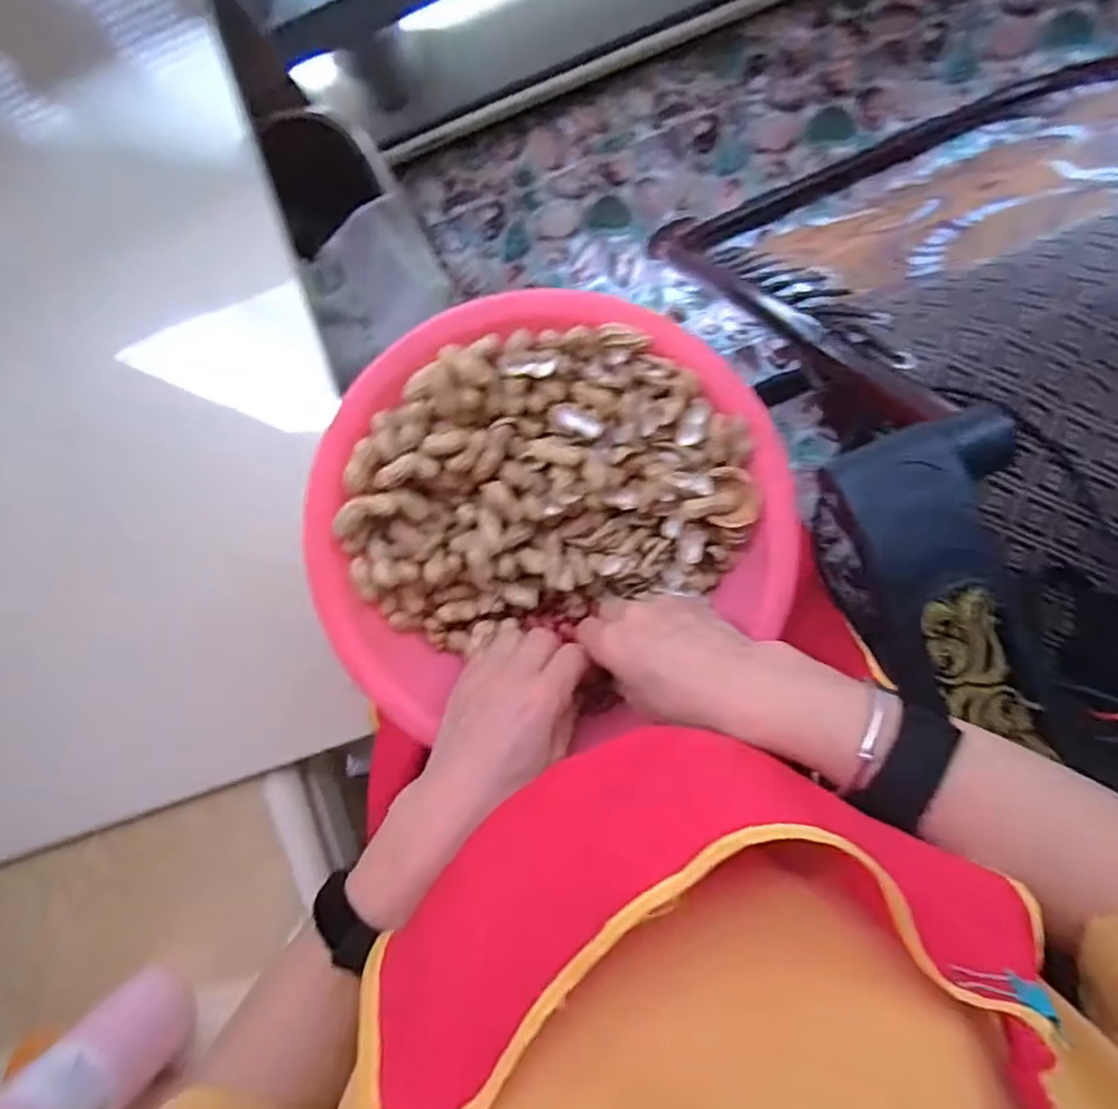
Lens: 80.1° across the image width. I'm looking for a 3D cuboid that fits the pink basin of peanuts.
[{"bbox_3d":[-0.001,-0.011,0.389,0.255,0.089,0.243,0,90,6],"label":"pink basin of peanuts"}]

